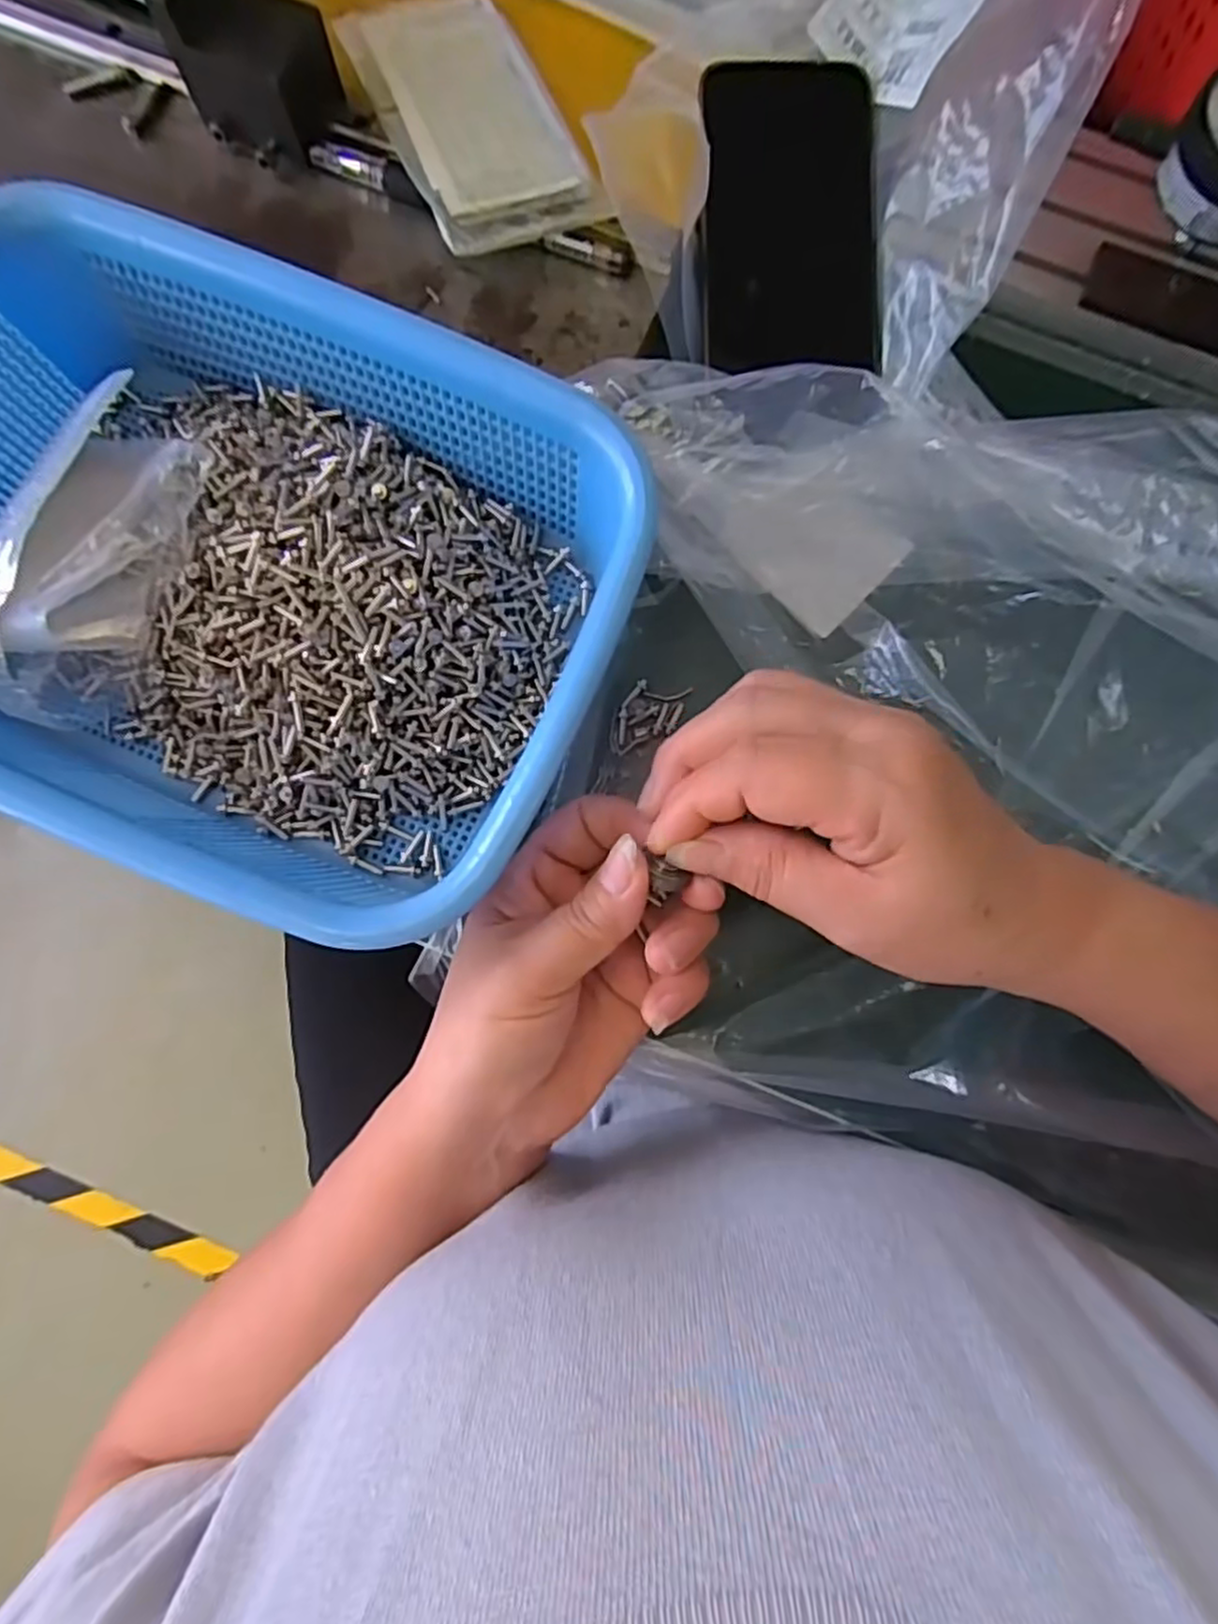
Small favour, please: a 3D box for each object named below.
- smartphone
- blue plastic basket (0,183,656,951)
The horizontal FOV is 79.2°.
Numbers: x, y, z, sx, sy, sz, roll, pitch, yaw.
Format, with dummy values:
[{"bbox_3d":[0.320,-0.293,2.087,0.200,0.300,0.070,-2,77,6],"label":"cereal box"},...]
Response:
[{"bbox_3d":[0.081,-0.265,0.326,0.076,0.014,0.136,-2,82,-1],"label":"smartphone"},{"bbox_3d":[-0.140,-0.087,0.275,0.280,0.067,0.200,23,83,3],"label":"blue plastic basket"}]

